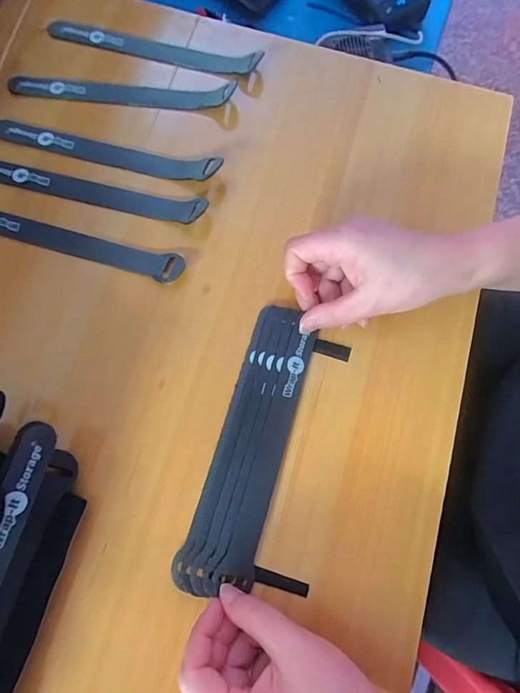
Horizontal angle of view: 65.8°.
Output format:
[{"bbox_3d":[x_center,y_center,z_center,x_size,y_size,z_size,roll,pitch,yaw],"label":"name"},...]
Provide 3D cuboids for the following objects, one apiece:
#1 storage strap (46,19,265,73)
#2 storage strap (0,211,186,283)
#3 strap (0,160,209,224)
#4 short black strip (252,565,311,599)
[{"bbox_3d":[-0.099,-0.273,0.362,0.207,0.026,0.021,18,77,2],"label":"storage strap"},{"bbox_3d":[-0.165,-0.088,0.327,0.213,0.008,0.024,16,77,2],"label":"storage strap"},{"bbox_3d":[-0.146,-0.135,0.333,0.212,0.021,0.023,17,77,2],"label":"strap"},{"bbox_3d":[0.014,0.155,0.264,0.038,0.004,0.009,17,77,2],"label":"short black strip"}]

